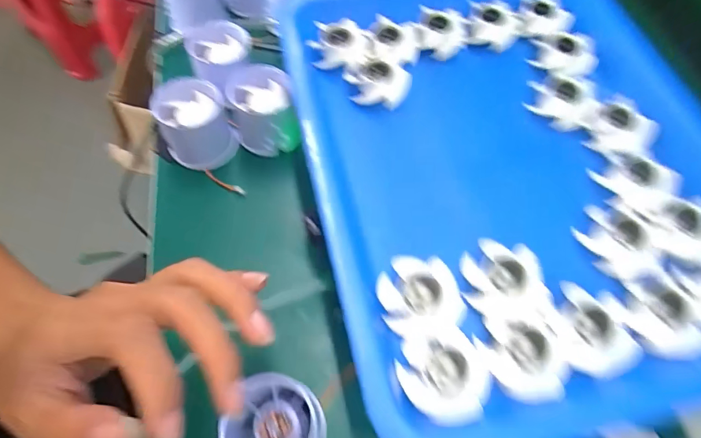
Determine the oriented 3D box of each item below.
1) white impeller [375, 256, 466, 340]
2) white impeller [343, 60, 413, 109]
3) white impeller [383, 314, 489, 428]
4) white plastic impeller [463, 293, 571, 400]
[{"bbox_3d":[0.038,0.042,0.231,0.043,0.010,0.043,1,62,-2],"label":"white impeller"},{"bbox_3d":[0.020,-0.102,0.308,0.047,0.016,0.036,10,62,3],"label":"white impeller"},{"bbox_3d":[0.045,0.078,0.214,0.050,0.013,0.047,7,62,1],"label":"white impeller"},{"bbox_3d":[0.090,0.068,0.222,0.048,0.010,0.051,8,62,2],"label":"white plastic impeller"}]

